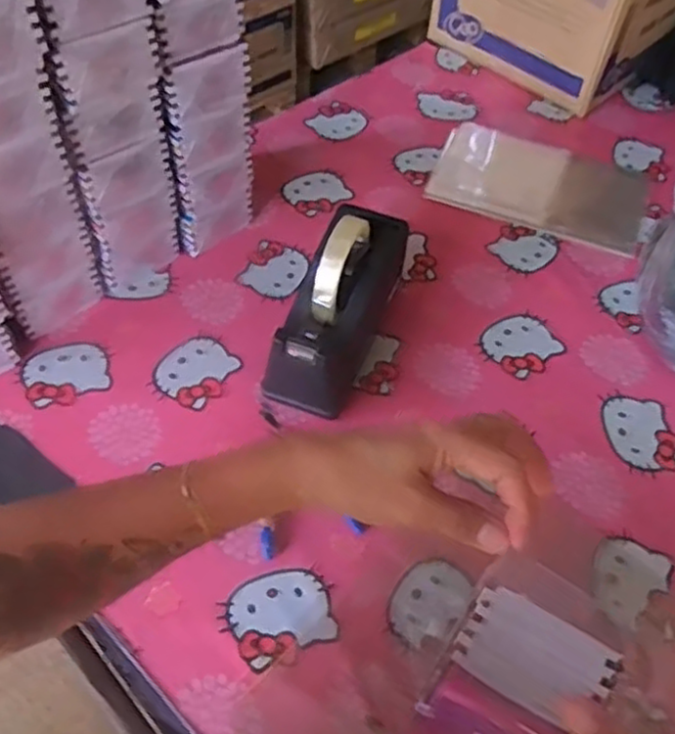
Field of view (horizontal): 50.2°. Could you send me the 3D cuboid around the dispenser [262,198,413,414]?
[{"bbox_3d":[0.006,-0.061,0.689,0.072,0.126,0.208,22,54,12],"label":"dispenser"}]

